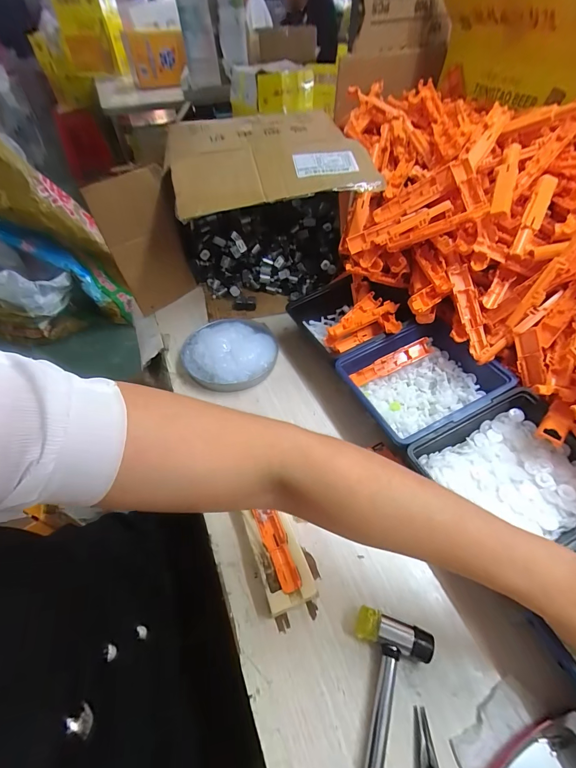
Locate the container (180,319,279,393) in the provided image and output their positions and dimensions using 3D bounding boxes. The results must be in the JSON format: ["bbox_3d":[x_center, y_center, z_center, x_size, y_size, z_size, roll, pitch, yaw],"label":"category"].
[{"bbox_3d":[-0.086,-0.050,0.526,0.145,0.029,0.144,-1,50,1],"label":"container"}]

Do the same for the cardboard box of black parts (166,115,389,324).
[{"bbox_3d":[-0.044,-0.305,0.594,0.290,0.218,0.264,-10,50,-7],"label":"cardboard box of black parts"}]

